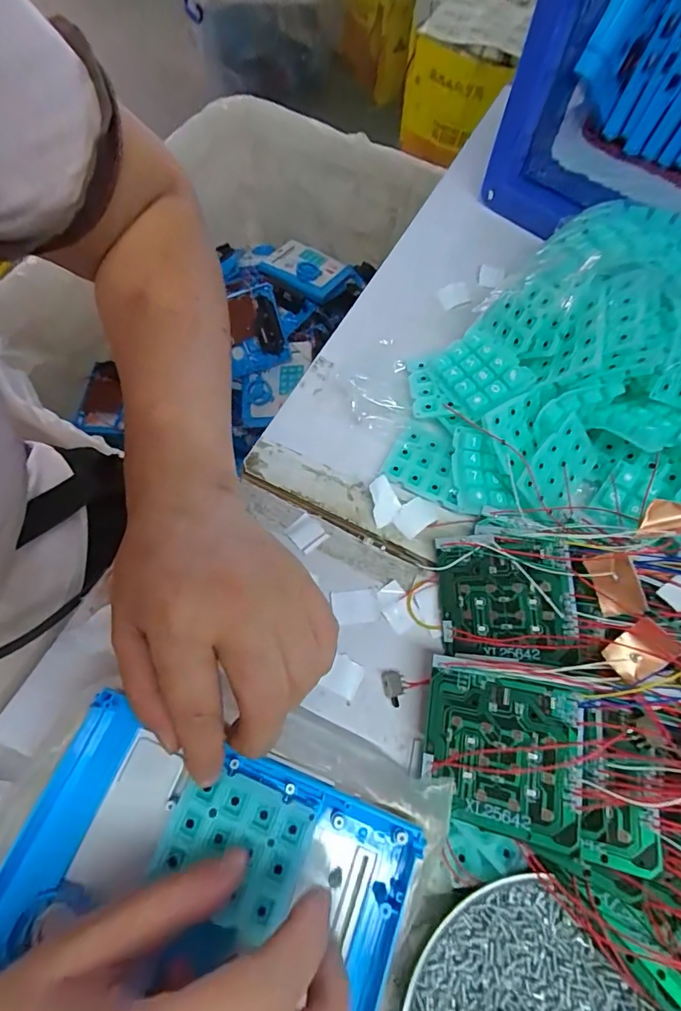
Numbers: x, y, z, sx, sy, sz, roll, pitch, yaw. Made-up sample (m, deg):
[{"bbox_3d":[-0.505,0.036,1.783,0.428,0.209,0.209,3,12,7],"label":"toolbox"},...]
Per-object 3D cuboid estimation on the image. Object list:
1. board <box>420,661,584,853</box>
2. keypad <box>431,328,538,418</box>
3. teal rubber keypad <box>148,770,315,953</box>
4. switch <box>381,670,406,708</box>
[{"bbox_3d":[0.076,0.120,0.229,0.072,0.004,0.067,1,72,26],"label":"board"},{"bbox_3d":[0.091,-0.090,0.316,0.047,0.008,0.067,-39,55,4],"label":"keypad"},{"bbox_3d":[-0.046,0.146,0.202,0.059,0.011,0.047,18,66,11],"label":"teal rubber keypad"},{"bbox_3d":[0.031,0.105,0.271,0.013,0.004,0.019,-8,64,-1],"label":"switch"}]

